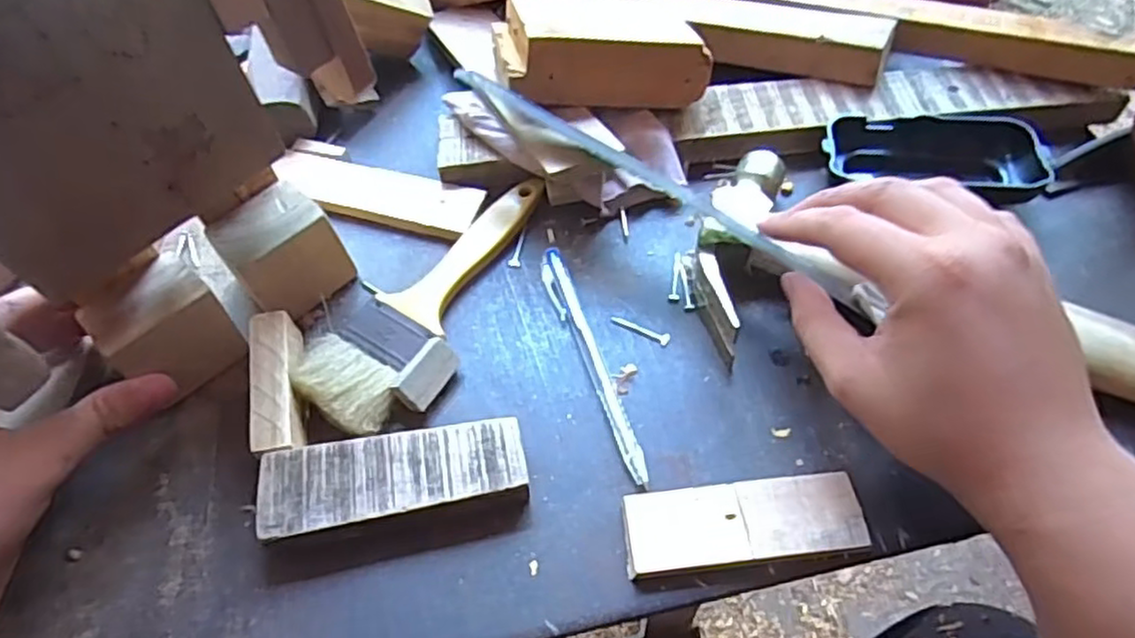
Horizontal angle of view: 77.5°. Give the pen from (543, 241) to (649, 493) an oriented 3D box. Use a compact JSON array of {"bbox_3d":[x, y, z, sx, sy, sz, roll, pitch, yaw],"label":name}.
[{"bbox_3d":[0.012,0.018,0.341,0.013,0.009,0.134,-17,59,-12],"label":"pen"}]

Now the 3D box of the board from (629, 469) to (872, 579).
[{"bbox_3d":[0.072,0.085,0.292,0.095,0.015,0.032,-5,57,-4],"label":"board"}]

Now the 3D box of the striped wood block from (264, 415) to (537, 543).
[{"bbox_3d":[-0.073,0.069,0.303,0.109,0.022,0.037,-8,57,-6],"label":"striped wood block"}]

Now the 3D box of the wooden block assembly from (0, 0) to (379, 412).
[{"bbox_3d":[-0.167,-0.060,0.267,0.046,0.192,0.191,39,64,22],"label":"wooden block assembly"}]

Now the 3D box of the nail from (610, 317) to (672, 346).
[{"bbox_3d":[0.036,0.004,0.351,0.031,0.004,0.007,25,60,15],"label":"nail"}]

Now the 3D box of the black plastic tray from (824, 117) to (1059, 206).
[{"bbox_3d":[0.198,-0.084,0.391,0.114,0.040,0.054,11,57,6],"label":"black plastic tray"}]

